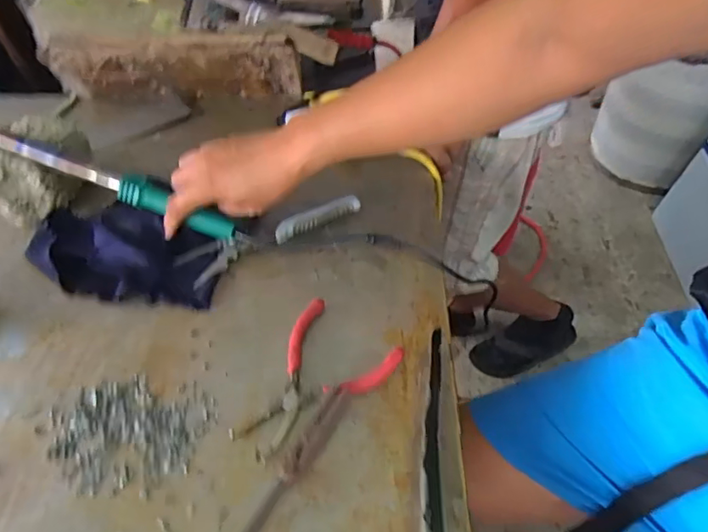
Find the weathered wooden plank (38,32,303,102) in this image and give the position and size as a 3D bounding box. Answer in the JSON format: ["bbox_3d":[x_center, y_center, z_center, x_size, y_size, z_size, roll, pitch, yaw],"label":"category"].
[{"bbox_3d":[-0.235,-0.257,0.715,0.323,0.105,0.032,-3,49,0],"label":"weathered wooden plank"}]

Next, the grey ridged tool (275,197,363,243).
[{"bbox_3d":[-0.040,-0.053,0.588,0.097,0.016,0.019,-22,52,-16],"label":"grey ridged tool"}]

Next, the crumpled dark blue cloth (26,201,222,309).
[{"bbox_3d":[-0.235,-0.013,0.559,0.201,0.029,0.103,10,51,10],"label":"crumpled dark blue cloth"}]

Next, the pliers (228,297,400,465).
[{"bbox_3d":[-0.038,0.101,0.466,0.097,0.013,0.145,30,57,25],"label":"pliers"}]

